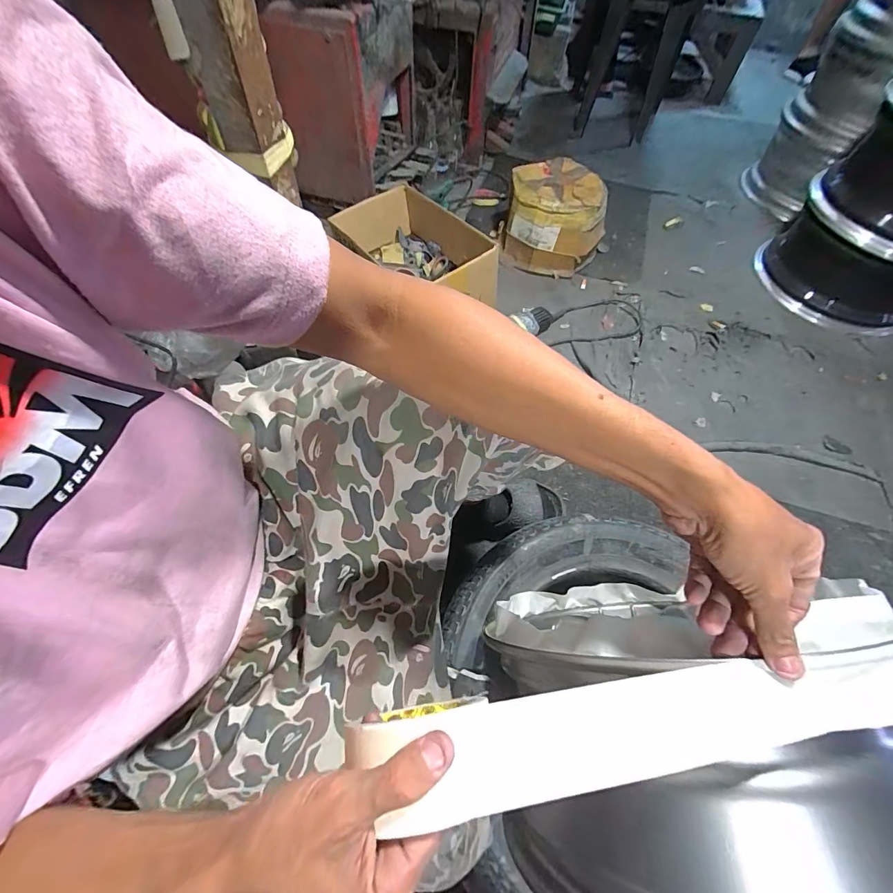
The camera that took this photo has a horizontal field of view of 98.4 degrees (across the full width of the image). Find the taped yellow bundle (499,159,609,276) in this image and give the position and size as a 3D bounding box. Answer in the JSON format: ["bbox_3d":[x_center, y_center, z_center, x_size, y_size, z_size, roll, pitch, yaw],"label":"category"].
[{"bbox_3d":[0.316,-0.665,1.132,0.277,0.203,0.240,14,61,4],"label":"taped yellow bundle"}]

